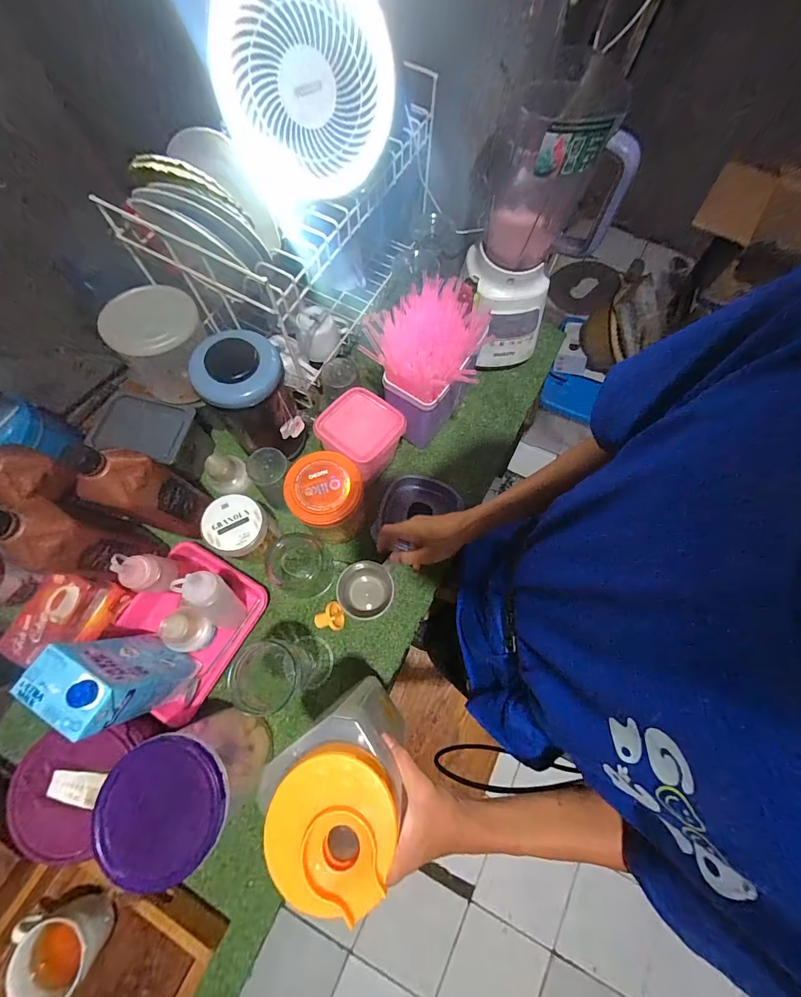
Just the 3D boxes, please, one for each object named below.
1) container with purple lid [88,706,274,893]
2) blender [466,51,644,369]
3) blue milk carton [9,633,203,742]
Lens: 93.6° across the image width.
[{"bbox_3d":[-0.254,0.349,0.467,0.128,0.173,0.125,41,75,11],"label":"container with purple lid"},{"bbox_3d":[0.196,-0.384,0.593,0.133,0.353,0.147,-25,74,-10],"label":"blender"},{"bbox_3d":[-0.356,0.228,0.483,0.099,0.195,0.067,28,73,7],"label":"blue milk carton"}]

